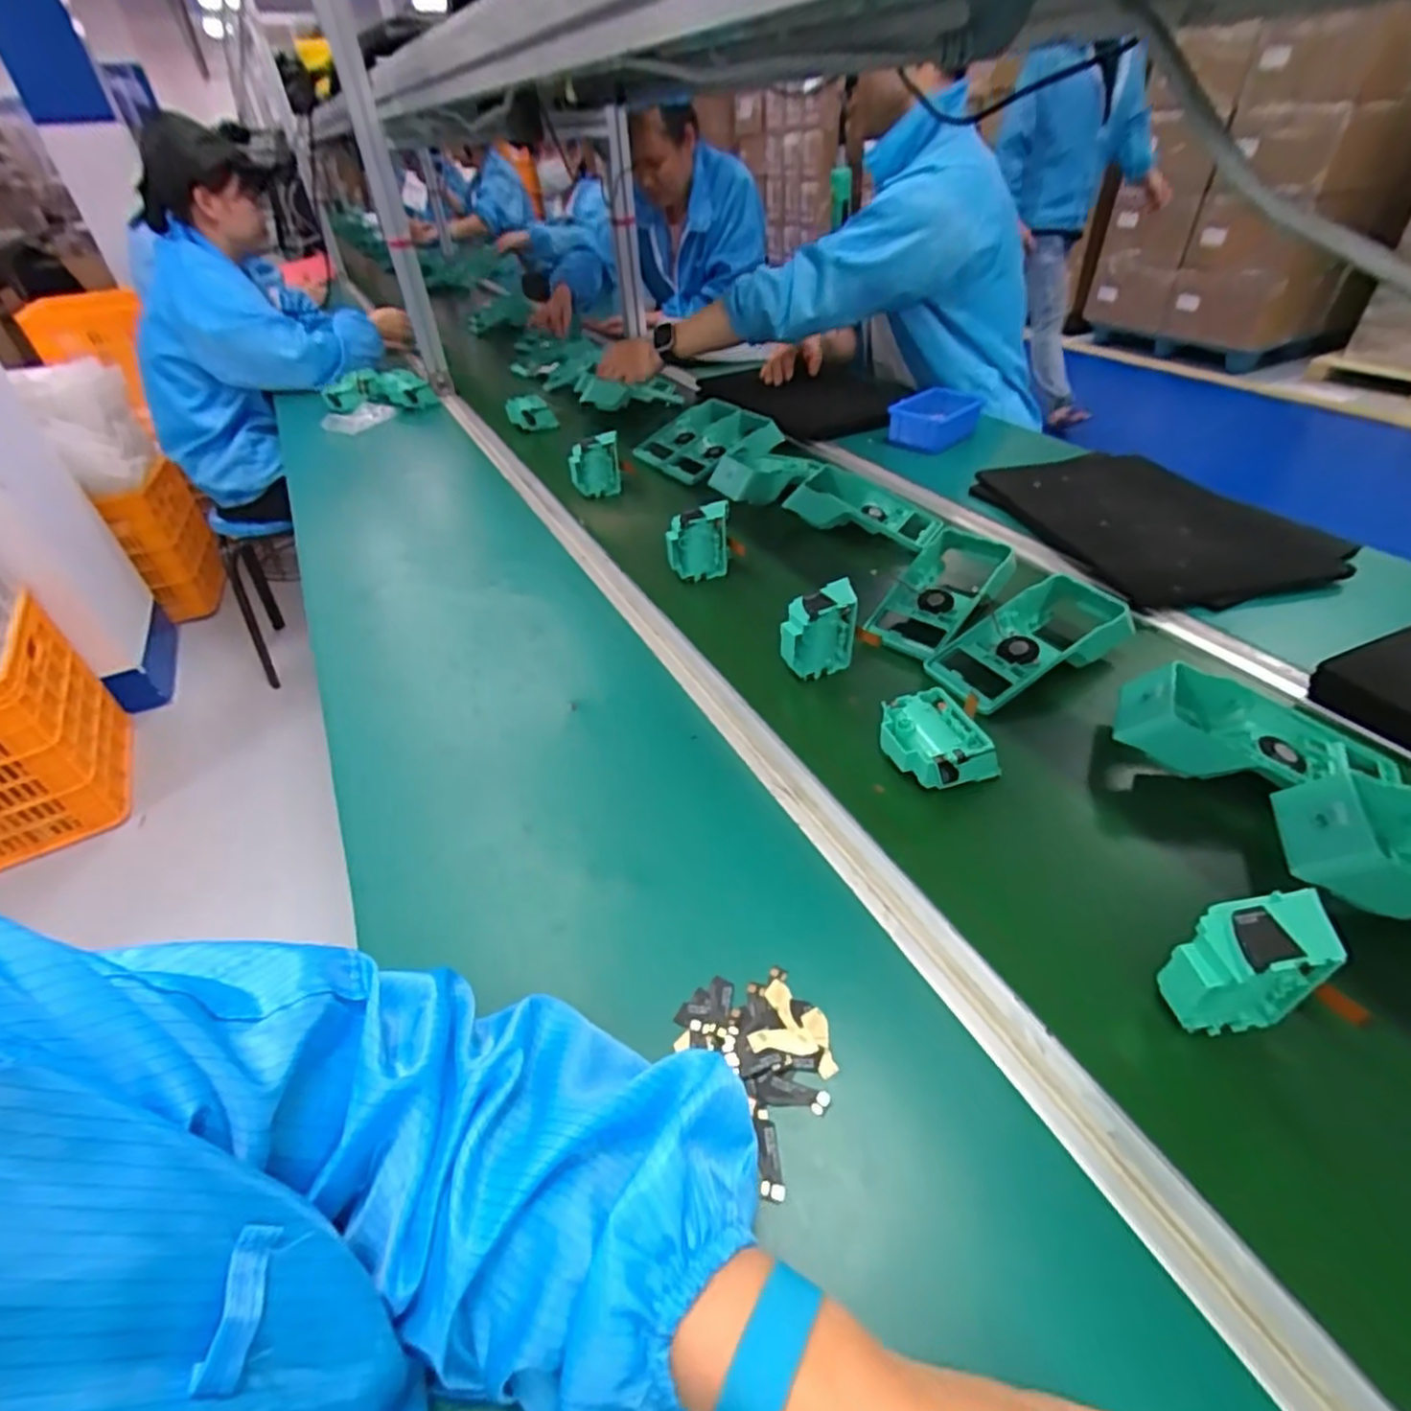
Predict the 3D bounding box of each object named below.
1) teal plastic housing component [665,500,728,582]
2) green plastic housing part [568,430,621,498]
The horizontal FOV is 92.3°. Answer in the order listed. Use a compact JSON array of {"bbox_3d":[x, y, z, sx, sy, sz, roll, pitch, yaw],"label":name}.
[{"bbox_3d":[-0.010,-0.185,0.768,0.070,0.073,0.054,1,40,6],"label":"teal plastic housing component"},{"bbox_3d":[-0.154,-0.335,0.948,0.069,0.077,0.034,-12,40,-9],"label":"green plastic housing part"}]

